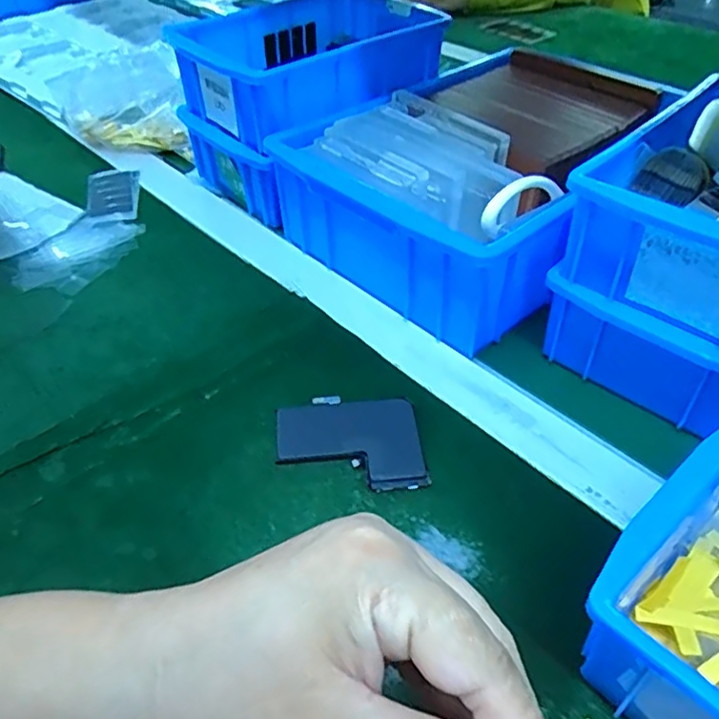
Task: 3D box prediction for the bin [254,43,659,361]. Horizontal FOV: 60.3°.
[{"bbox_3d":[0.086,-0.131,0.459,0.252,0.081,0.206,-33,52,-29],"label":"bin"}]

